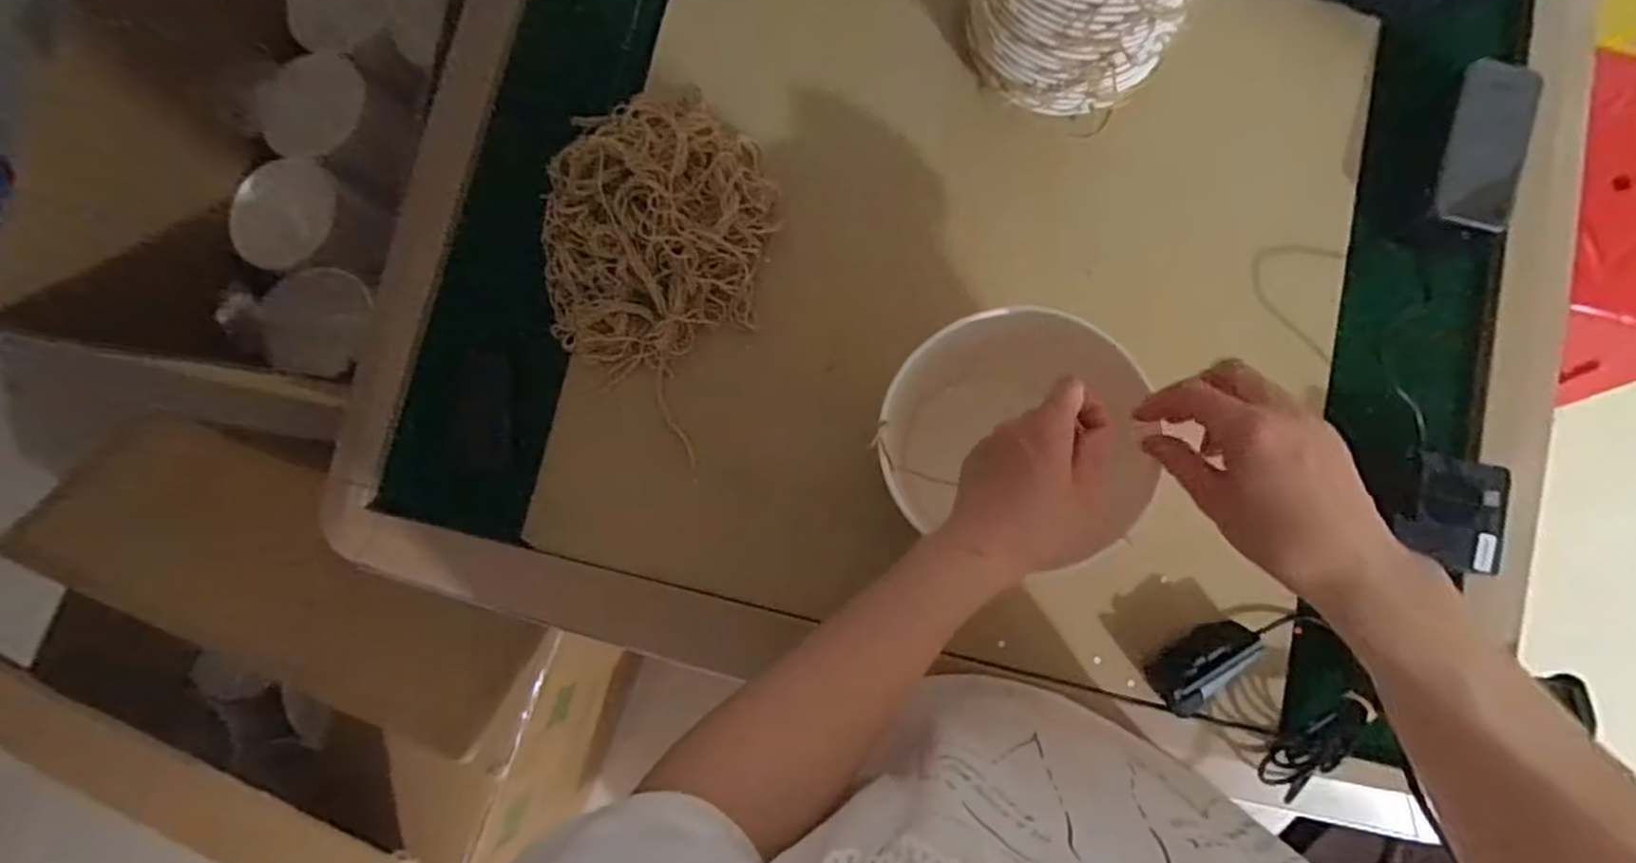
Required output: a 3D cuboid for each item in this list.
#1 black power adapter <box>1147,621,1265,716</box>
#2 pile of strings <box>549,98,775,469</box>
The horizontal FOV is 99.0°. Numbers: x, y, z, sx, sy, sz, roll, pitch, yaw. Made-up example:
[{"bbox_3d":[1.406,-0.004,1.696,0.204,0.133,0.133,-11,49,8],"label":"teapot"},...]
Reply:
[{"bbox_3d":[0.280,0.166,0.504,0.077,0.038,0.030,-41,80,-1],"label":"black power adapter"},{"bbox_3d":[-0.137,-0.162,0.573,0.220,0.058,0.231,-1,82,5],"label":"pile of strings"}]

